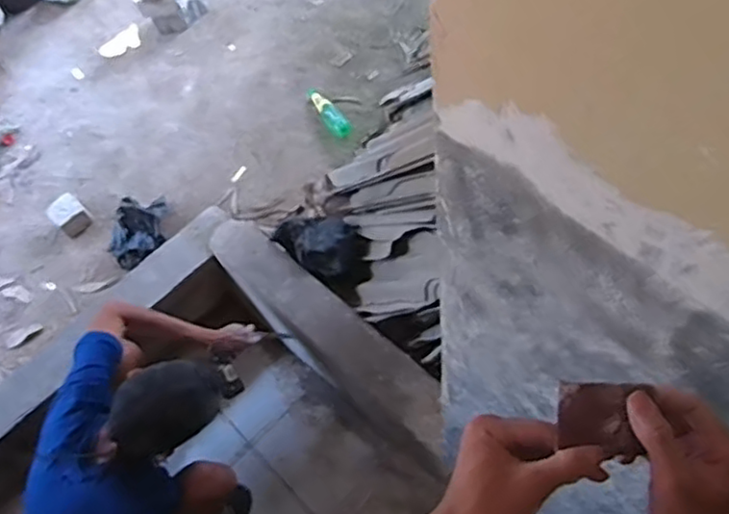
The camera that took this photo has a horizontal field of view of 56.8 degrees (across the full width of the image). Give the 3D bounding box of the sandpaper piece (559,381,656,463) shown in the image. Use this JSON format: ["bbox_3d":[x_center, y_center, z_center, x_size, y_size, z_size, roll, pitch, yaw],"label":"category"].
[{"bbox_3d":[0.159,0.110,0.461,0.053,0.009,0.052,5,96,-1],"label":"sandpaper piece"}]

